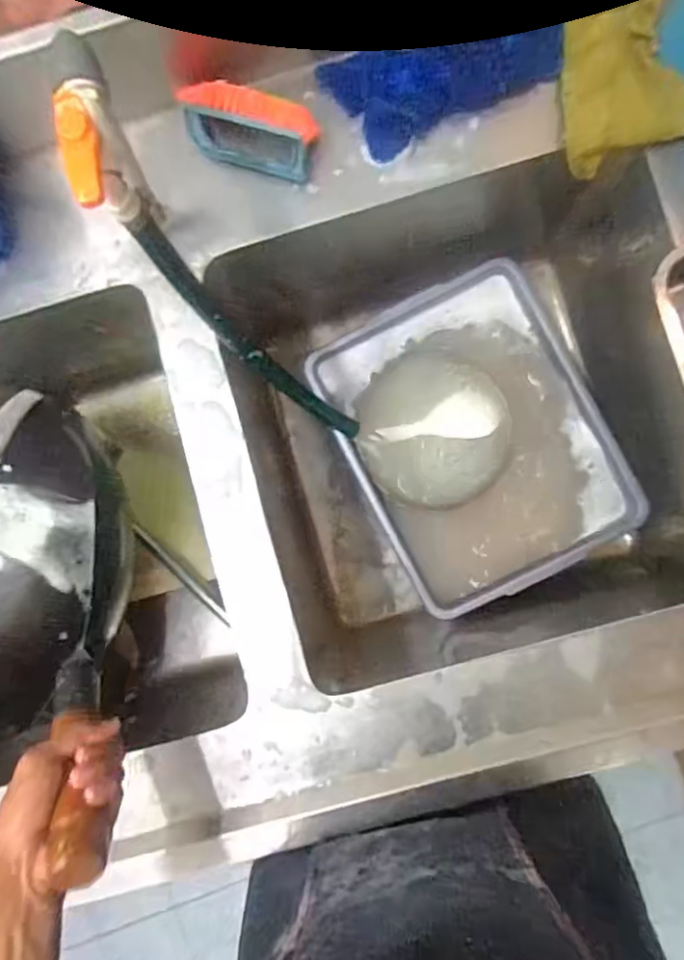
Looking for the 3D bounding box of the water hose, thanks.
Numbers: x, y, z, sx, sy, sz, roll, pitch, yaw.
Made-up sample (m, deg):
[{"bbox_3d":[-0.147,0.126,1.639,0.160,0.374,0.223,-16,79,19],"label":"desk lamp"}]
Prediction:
[{"bbox_3d":[-0.081,-0.124,0.559,0.028,0.321,0.053,-50,53,0],"label":"water hose"}]

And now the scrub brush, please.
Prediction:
[{"bbox_3d":[-0.090,-0.339,0.576,0.129,0.063,0.050,21,89,3],"label":"scrub brush"}]

